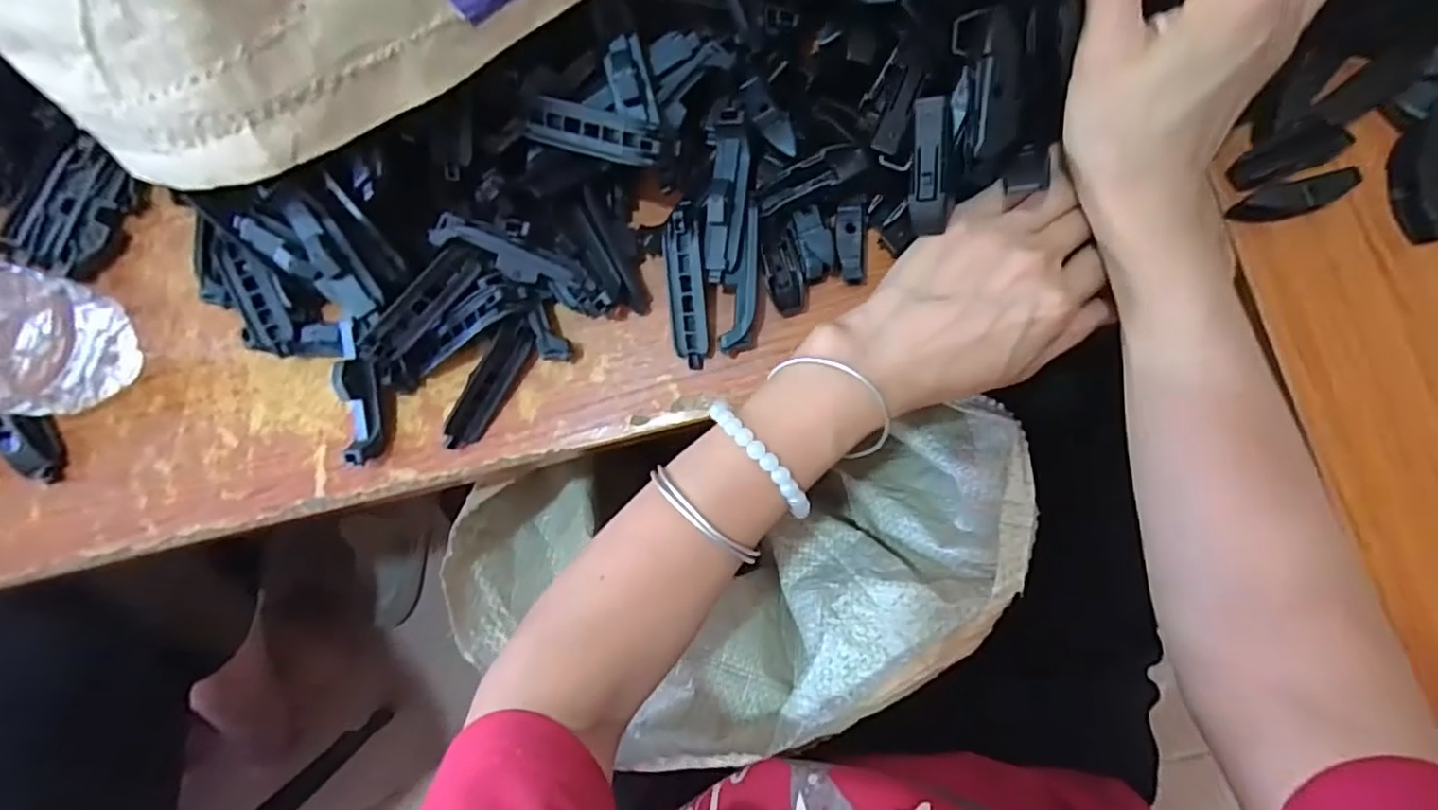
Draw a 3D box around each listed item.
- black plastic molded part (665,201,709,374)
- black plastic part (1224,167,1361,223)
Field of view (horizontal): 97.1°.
[{"bbox_3d":[-0.015,-0.056,0.303,0.018,0.005,0.076,-3,103,5],"label":"black plastic molded part"},{"bbox_3d":[0.268,-0.096,0.294,0.050,0.012,0.017,-11,82,3],"label":"black plastic part"}]

